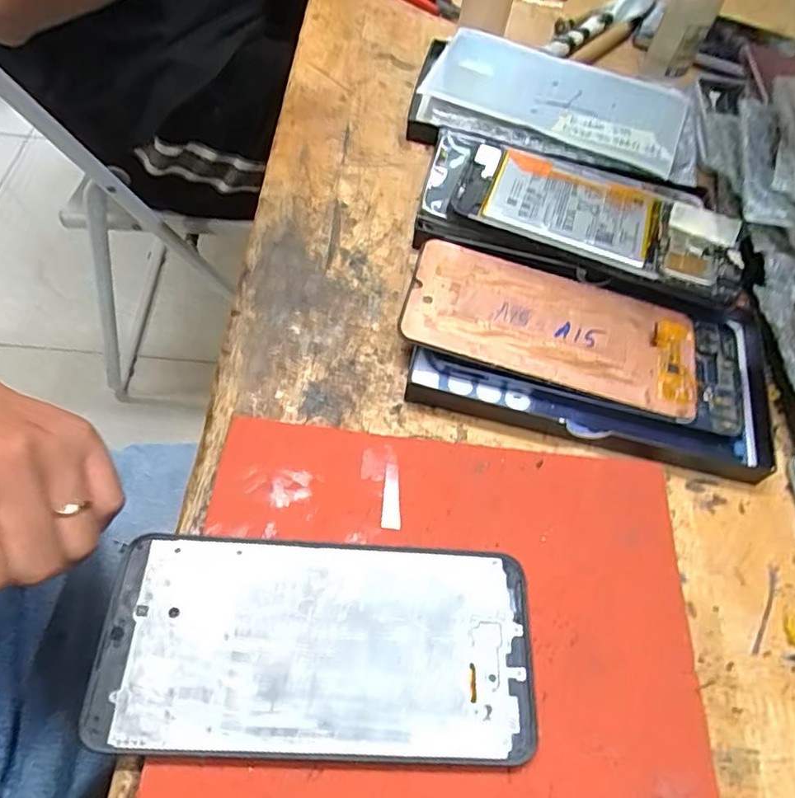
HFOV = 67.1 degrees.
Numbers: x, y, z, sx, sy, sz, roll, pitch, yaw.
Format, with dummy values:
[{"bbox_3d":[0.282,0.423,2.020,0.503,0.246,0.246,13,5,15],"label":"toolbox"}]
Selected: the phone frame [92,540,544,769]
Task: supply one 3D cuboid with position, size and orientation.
[{"bbox_3d":[-0.028,0.093,0.226,0.156,0.013,0.075,4,59,-3],"label":"phone frame"}]

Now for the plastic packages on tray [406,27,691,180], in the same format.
[{"bbox_3d":[0.100,-0.197,0.397,0.172,0.025,0.088,18,59,6],"label":"plastic packages on tray"}]

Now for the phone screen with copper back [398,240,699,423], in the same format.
[{"bbox_3d":[0.081,-0.038,0.310,0.150,0.004,0.070,16,62,0],"label":"phone screen with copper back"}]

